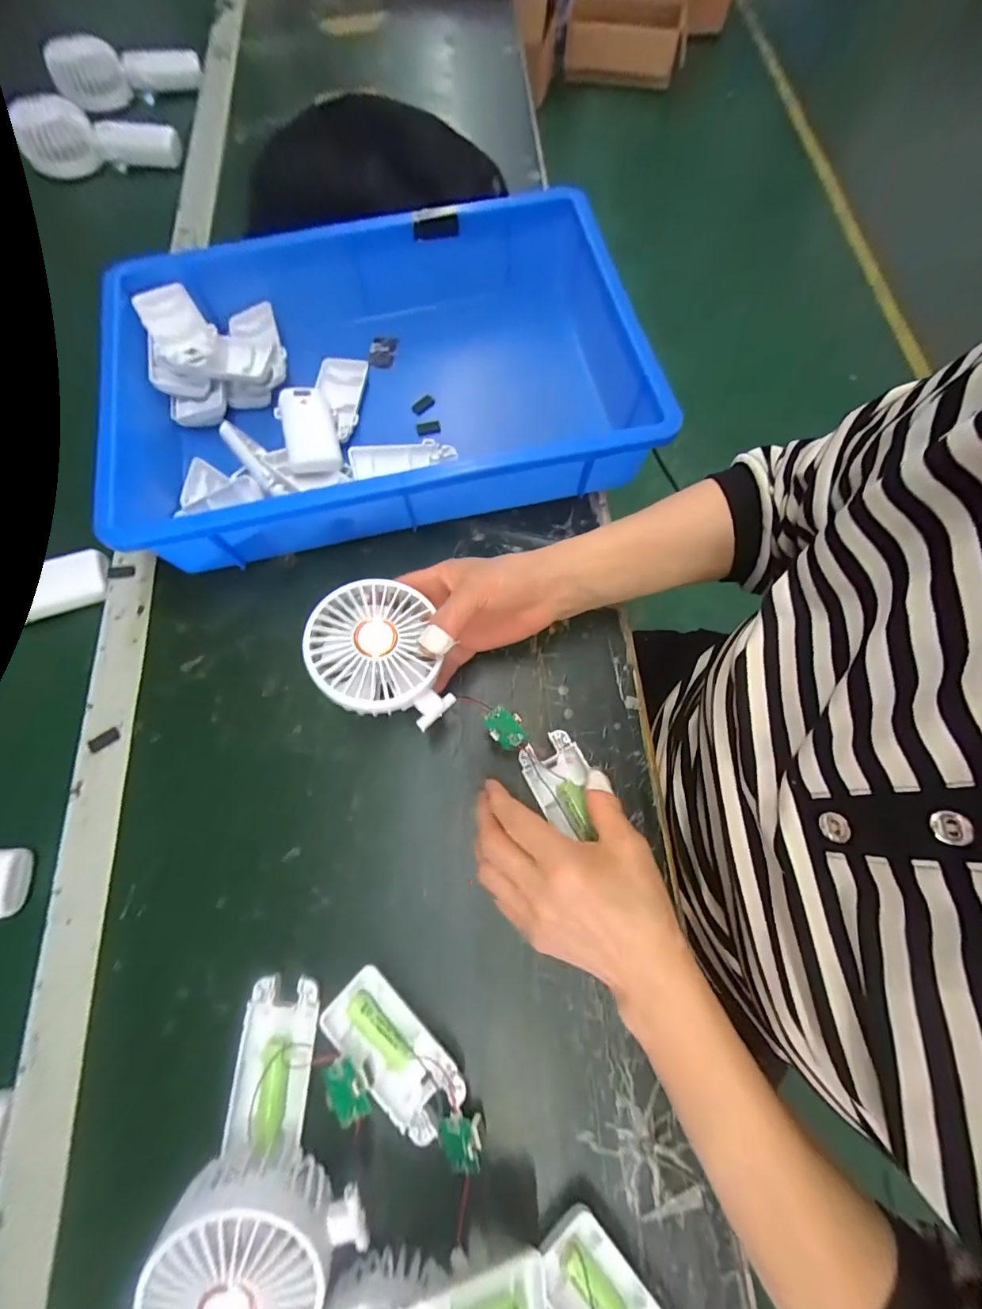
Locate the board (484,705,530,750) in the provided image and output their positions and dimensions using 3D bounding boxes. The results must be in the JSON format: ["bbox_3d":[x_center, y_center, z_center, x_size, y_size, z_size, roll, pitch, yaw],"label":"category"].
[{"bbox_3d":[0.011,0.051,0.311,0.031,0.004,0.023,44,93,-7],"label":"board"}]

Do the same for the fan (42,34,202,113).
[{"bbox_3d":[-0.505,-0.806,0.630,0.213,0.057,0.044,3,73,1],"label":"fan"}]

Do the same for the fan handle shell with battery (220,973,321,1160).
[{"bbox_3d":[-0.132,0.247,0.273,0.047,0.017,0.082,6,73,2],"label":"fan handle shell with battery"}]

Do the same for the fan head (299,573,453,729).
[{"bbox_3d":[-0.074,-0.001,0.290,0.077,0.025,0.097,-13,74,-4],"label":"fan head"}]

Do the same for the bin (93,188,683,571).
[{"bbox_3d":[-0.097,-0.243,0.418,0.431,0.114,0.284,-14,74,-4],"label":"bin"}]

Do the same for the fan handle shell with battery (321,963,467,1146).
[{"bbox_3d":[-0.061,0.246,0.281,0.093,0.015,0.046,41,78,11],"label":"fan handle shell with battery"}]

